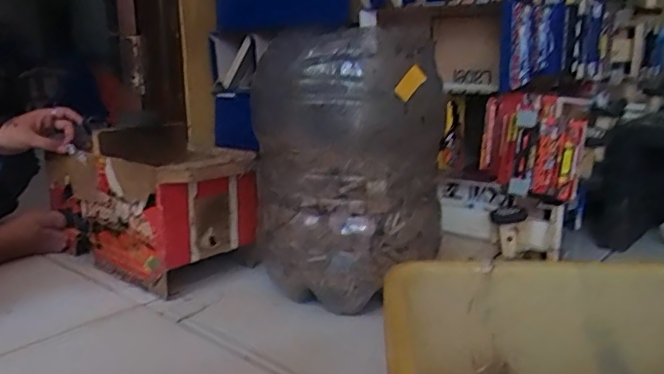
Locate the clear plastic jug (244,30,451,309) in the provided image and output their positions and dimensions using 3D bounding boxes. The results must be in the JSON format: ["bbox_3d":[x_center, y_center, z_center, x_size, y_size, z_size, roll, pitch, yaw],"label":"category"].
[{"bbox_3d":[0.011,-0.025,0.752,0.226,0.331,0.248,-3,13,-11],"label":"clear plastic jug"}]

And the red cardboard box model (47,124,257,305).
[{"bbox_3d":[-0.272,0.030,0.875,0.365,0.181,0.171,10,17,41],"label":"red cardboard box model"}]

